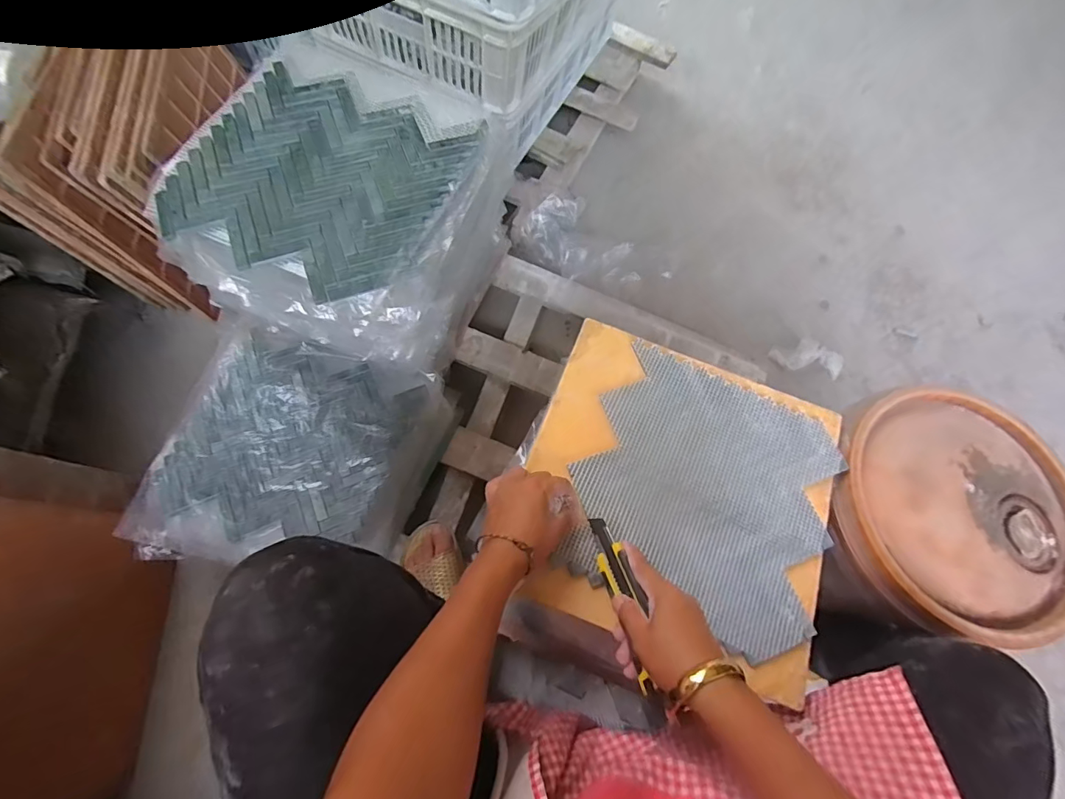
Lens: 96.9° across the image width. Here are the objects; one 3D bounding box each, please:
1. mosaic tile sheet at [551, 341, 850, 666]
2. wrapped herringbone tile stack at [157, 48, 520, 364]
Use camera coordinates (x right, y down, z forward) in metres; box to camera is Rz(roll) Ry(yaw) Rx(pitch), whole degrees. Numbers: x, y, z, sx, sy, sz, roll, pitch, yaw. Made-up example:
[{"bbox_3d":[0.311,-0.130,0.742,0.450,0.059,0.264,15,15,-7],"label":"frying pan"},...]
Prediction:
[{"bbox_3d":[0.184,0.094,0.505,0.254,0.013,0.269,25,72,8],"label":"mosaic tile sheet"},{"bbox_3d":[-0.227,-0.224,0.654,0.291,0.284,0.344,21,69,3],"label":"wrapped herringbone tile stack"}]

